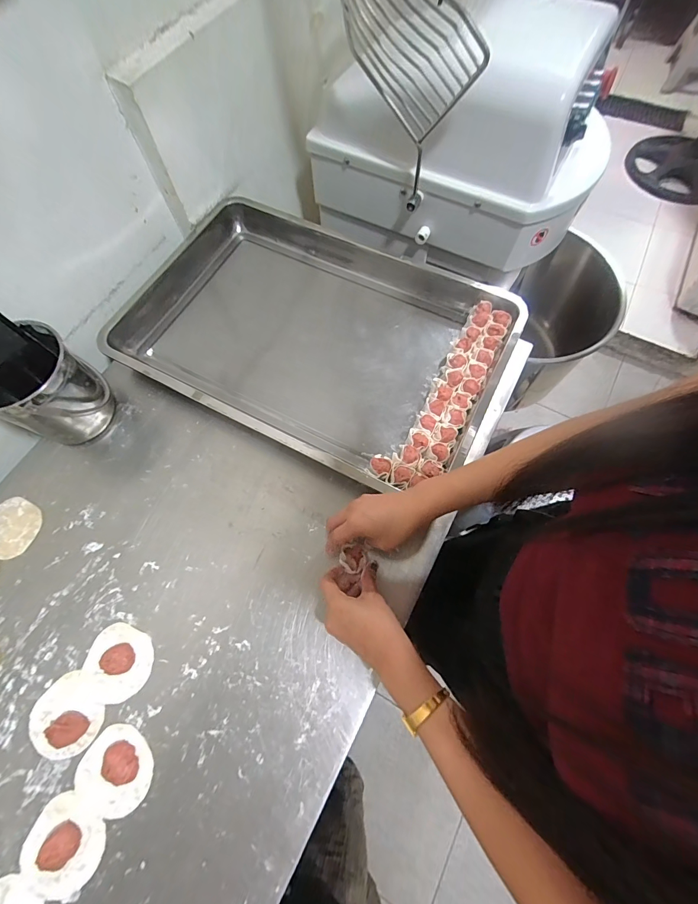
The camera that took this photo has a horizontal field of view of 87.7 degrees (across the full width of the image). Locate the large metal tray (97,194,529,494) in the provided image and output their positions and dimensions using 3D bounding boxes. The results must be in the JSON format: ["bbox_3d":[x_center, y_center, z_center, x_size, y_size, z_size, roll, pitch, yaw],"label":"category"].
[{"bbox_3d":[-0.068,-0.198,0.601,0.619,0.056,0.388,26,70,10],"label":"large metal tray"}]

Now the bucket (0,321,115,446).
[{"bbox_3d":[-0.424,-0.087,0.521,0.128,0.135,0.128,0,67,0],"label":"bucket"}]

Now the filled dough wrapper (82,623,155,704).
[{"bbox_3d":[-0.284,0.256,0.439,0.083,0.020,0.078,0,67,0],"label":"filled dough wrapper"}]

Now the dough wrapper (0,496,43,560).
[{"bbox_3d":[-0.479,0.106,0.515,0.082,0.004,0.077,26,70,10],"label":"dough wrapper"}]

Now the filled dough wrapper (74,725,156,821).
[{"bbox_3d":[-0.261,0.356,0.402,0.080,0.016,0.077,0,67,0],"label":"filled dough wrapper"}]

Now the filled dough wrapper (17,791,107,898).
[{"bbox_3d":[-0.302,0.415,0.377,0.081,0.018,0.074,30,71,12],"label":"filled dough wrapper"}]

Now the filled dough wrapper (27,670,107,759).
[{"bbox_3d":[-0.338,0.315,0.425,0.082,0.018,0.075,38,73,14],"label":"filled dough wrapper"}]

